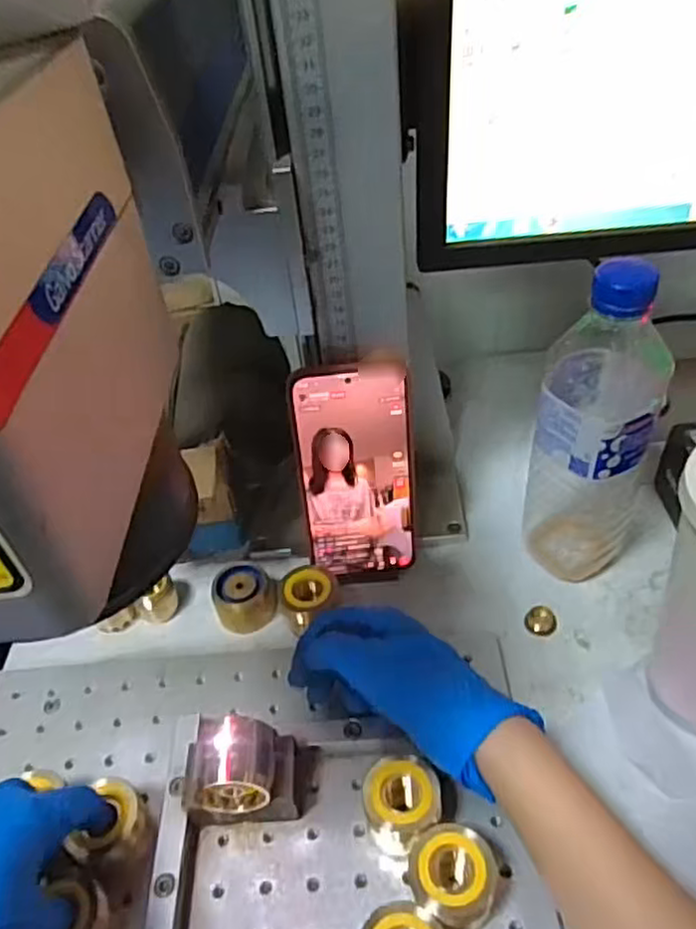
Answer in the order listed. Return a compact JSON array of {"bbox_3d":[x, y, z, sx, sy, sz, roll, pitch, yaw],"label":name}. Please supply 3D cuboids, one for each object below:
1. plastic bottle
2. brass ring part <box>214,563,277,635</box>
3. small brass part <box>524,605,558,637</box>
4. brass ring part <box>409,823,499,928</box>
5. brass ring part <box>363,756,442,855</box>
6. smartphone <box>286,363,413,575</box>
[{"bbox_3d":[0.154,-0.015,0.433,0.071,0.227,0.063,11,44,19],"label":"plastic bottle"},{"bbox_3d":[-0.072,0.093,0.485,0.042,0.031,0.037,-17,43,-11],"label":"brass ring part"},{"bbox_3d":[0.131,0.105,0.468,0.020,0.008,0.018,-1,42,6],"label":"small brass part"},{"bbox_3d":[0.052,0.201,0.337,0.041,0.044,0.038,0,42,8],"label":"brass ring part"},{"bbox_3d":[0.029,0.179,0.362,0.038,0.041,0.035,-4,42,3],"label":"brass ring part"},{"bbox_3d":[0.007,0.009,0.464,0.075,0.159,0.007,-6,31,-1],"label":"smartphone"}]

